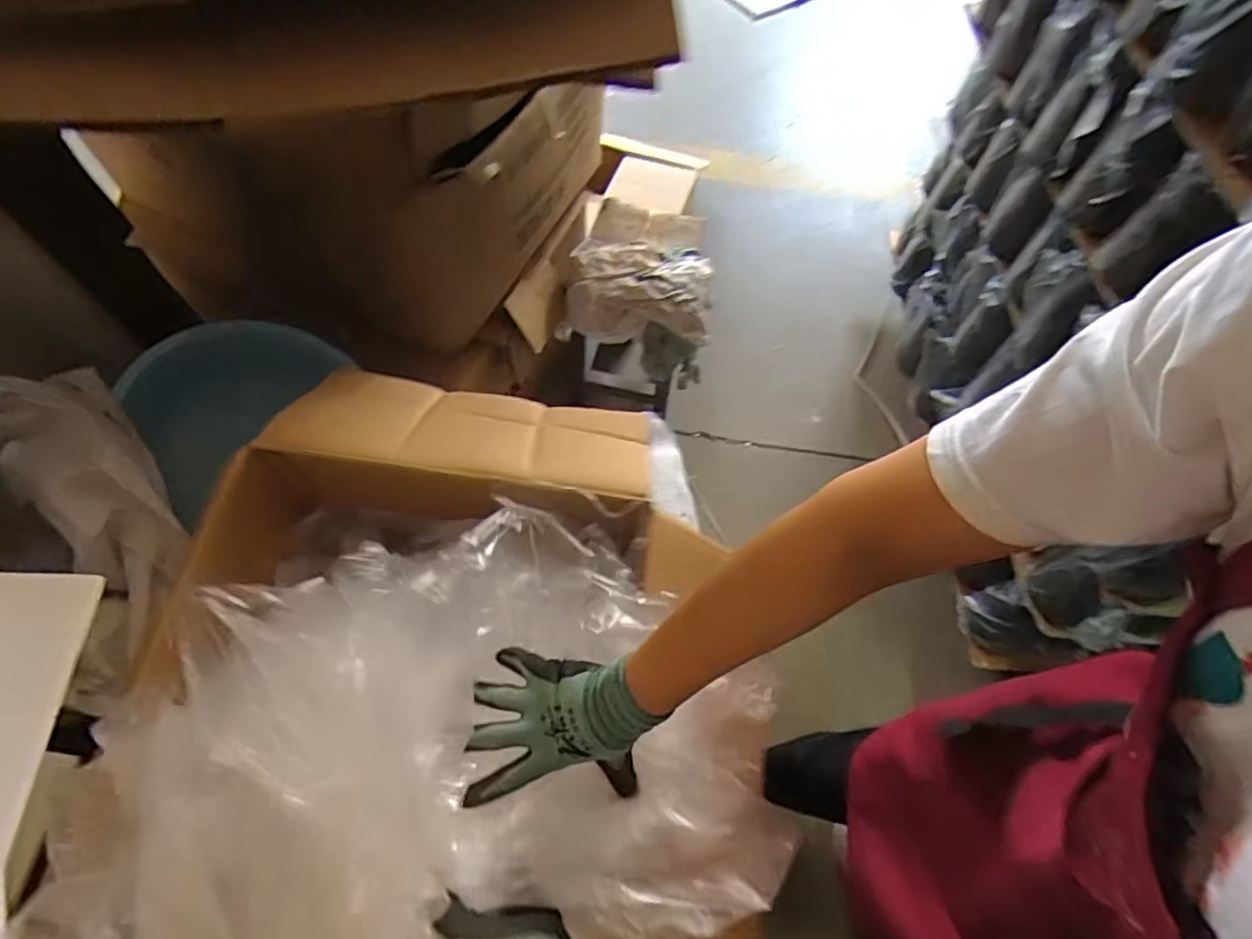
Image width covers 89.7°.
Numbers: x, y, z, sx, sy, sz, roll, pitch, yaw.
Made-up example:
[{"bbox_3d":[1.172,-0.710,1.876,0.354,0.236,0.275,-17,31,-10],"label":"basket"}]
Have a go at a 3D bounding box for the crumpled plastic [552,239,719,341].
[{"bbox_3d":[0.021,-0.368,1.307,0.310,0.126,0.189,-2,62,-4],"label":"crumpled plastic"}]

